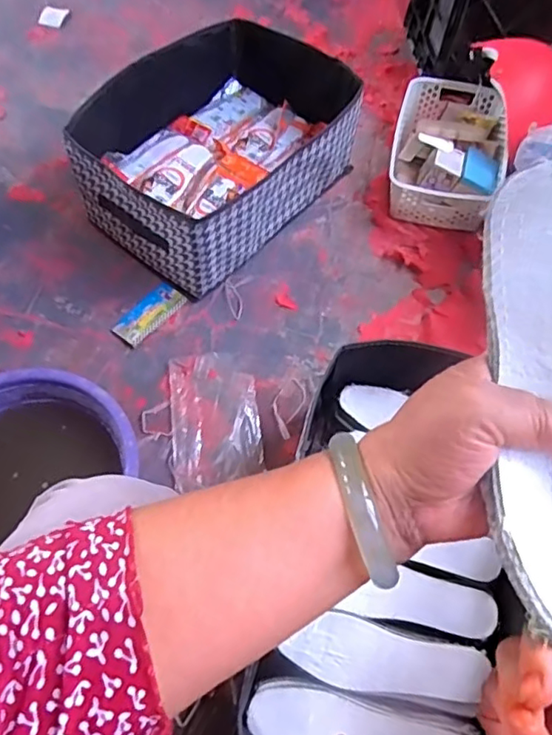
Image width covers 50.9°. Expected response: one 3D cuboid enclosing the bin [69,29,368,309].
[{"bbox_3d":[-0.092,-0.378,1.004,0.326,0.187,0.454,36,67,15],"label":"bin"}]

